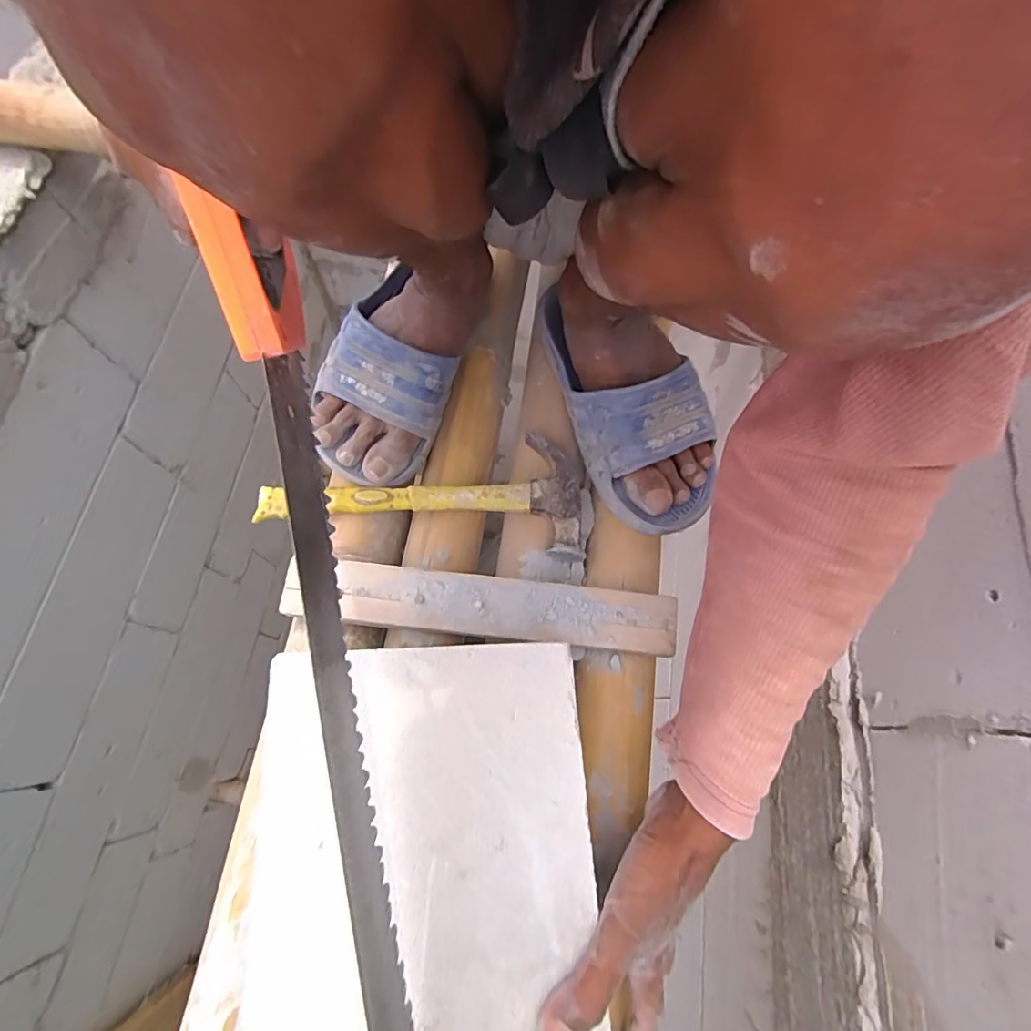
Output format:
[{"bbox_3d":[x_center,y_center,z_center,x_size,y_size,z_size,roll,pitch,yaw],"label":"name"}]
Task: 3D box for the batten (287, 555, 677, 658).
[{"bbox_3d":[-0.030,0.073,0.425,0.303,0.031,0.047,6,70,0],"label":"batten"}]

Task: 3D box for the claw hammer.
[{"bbox_3d":[-0.077,-0.027,0.461,0.268,0.032,0.103,7,69,0],"label":"claw hammer"}]

